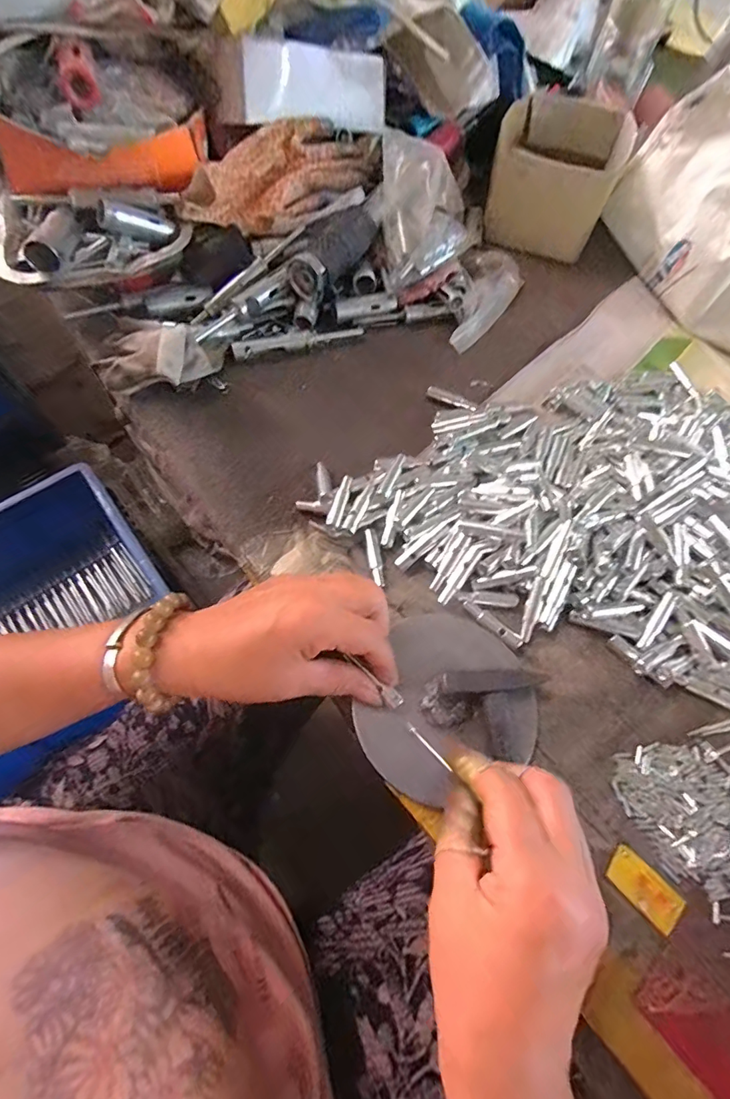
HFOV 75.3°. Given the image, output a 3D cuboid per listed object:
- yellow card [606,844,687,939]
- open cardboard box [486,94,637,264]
[{"bbox_3d":[0.175,0.211,0.294,0.025,0.004,0.045,-40,73,-20],"label":"yellow card"},{"bbox_3d":[0.229,-0.455,0.581,0.139,0.090,0.171,22,64,7],"label":"open cardboard box"}]

